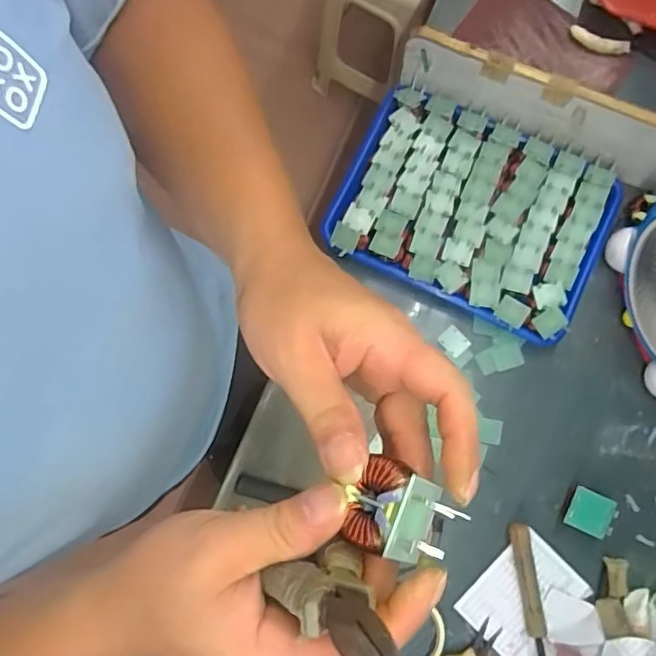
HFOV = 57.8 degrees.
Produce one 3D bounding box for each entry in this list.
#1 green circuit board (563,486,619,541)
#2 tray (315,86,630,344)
[{"bbox_3d":[0.303,0.213,0.683,0.052,0.009,0.047,24,80,5],"label":"green circuit board"},{"bbox_3d":[0.182,-0.149,0.769,0.328,0.057,0.250,24,80,5],"label":"tray"}]

